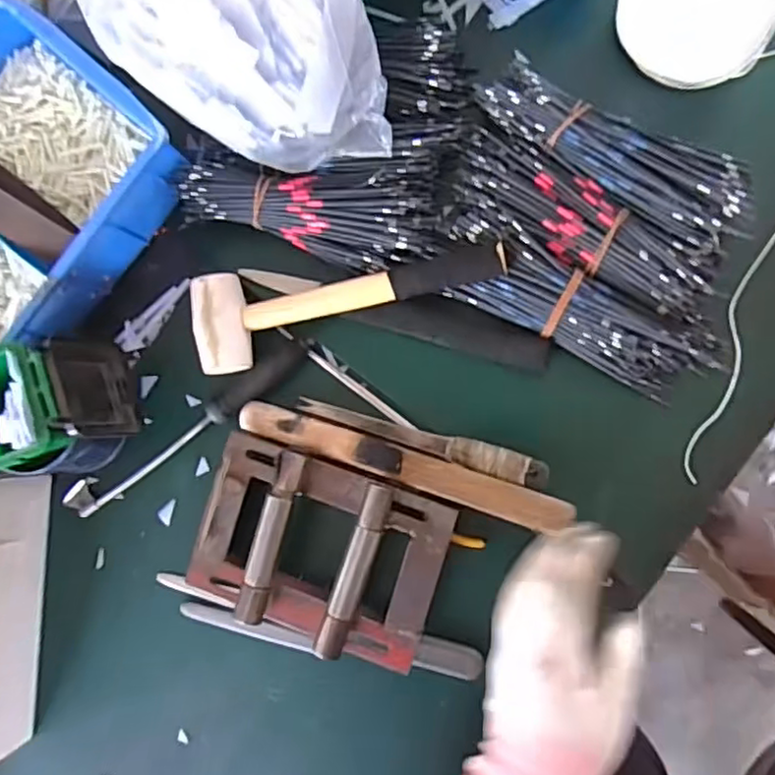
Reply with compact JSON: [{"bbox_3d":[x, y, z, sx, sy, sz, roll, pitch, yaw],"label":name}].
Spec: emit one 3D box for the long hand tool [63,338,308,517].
[{"bbox_3d":[-0.178,0.036,0.567,0.257,0.023,0.031,-33,82,6],"label":"long hand tool"}]

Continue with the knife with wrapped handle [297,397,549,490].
[{"bbox_3d":[0.025,0.041,0.534,0.207,0.021,0.022,16,90,10],"label":"knife with wrapped handle"}]

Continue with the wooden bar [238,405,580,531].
[{"bbox_3d":[0.005,0.061,0.517,0.270,0.015,0.028,18,90,10],"label":"wooden bar"}]

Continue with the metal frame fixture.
[{"bbox_3d":[-0.055,0.132,0.526,0.202,0.051,0.141,17,90,10],"label":"metal frame fixture"}]

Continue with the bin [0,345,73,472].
[{"bbox_3d":[-0.287,0.017,0.488,0.094,0.042,0.088,-14,85,8],"label":"bin"}]

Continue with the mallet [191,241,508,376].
[{"bbox_3d":[-0.033,-0.073,0.536,0.254,0.048,0.079,-12,85,9],"label":"mallet"}]

